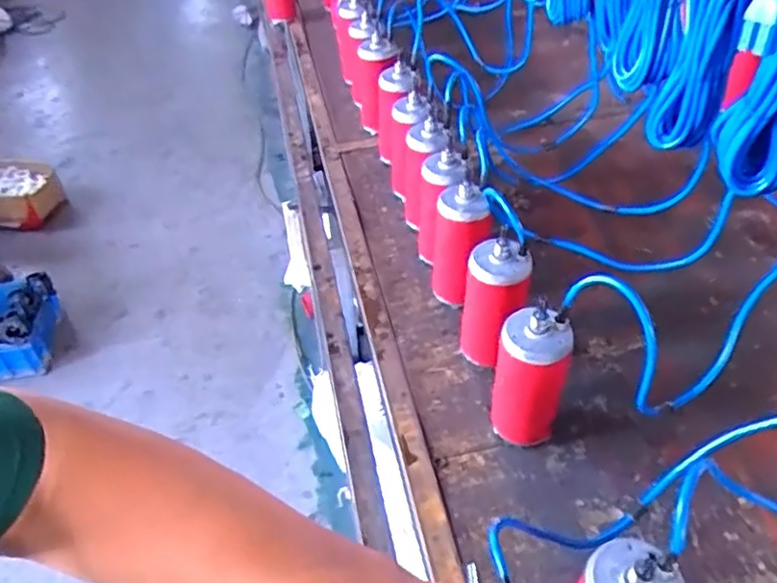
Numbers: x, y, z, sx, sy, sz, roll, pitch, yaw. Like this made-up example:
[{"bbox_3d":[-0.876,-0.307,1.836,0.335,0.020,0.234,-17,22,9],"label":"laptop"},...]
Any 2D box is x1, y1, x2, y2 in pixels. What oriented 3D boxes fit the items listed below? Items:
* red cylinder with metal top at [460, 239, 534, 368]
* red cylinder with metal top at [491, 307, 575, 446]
[{"bbox_3d":[0.134,0.021,0.817,0.077,0.190,0.061,6,44,10],"label":"red cylinder with metal top"},{"bbox_3d":[0.160,0.108,0.728,0.077,0.183,0.069,12,45,15],"label":"red cylinder with metal top"}]

